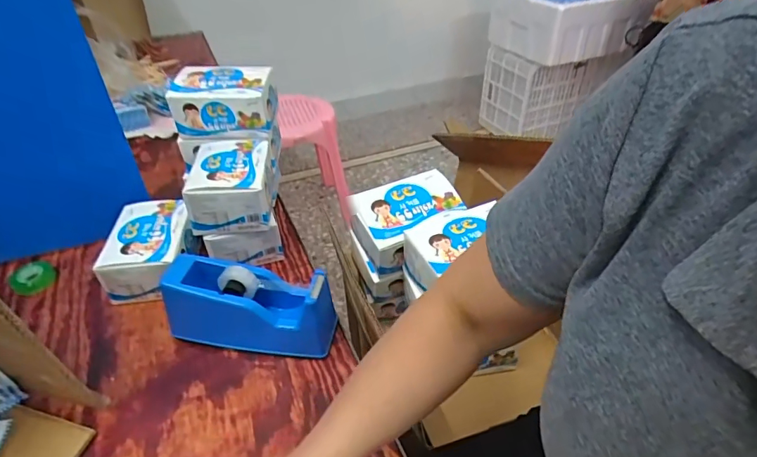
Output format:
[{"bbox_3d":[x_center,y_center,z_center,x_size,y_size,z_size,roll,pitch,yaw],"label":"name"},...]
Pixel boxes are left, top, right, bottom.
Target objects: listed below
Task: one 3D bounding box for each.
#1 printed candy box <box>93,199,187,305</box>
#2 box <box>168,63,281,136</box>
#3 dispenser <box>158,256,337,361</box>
[{"bbox_3d":[-0.335,0.028,0.689,0.112,0.077,0.152,-5,40,-4],"label":"printed candy box"},{"bbox_3d":[-0.242,-0.209,0.739,0.149,0.071,0.112,1,40,3],"label":"box"},{"bbox_3d":[-0.161,0.100,0.582,0.206,0.100,0.073,7,40,11],"label":"dispenser"}]

